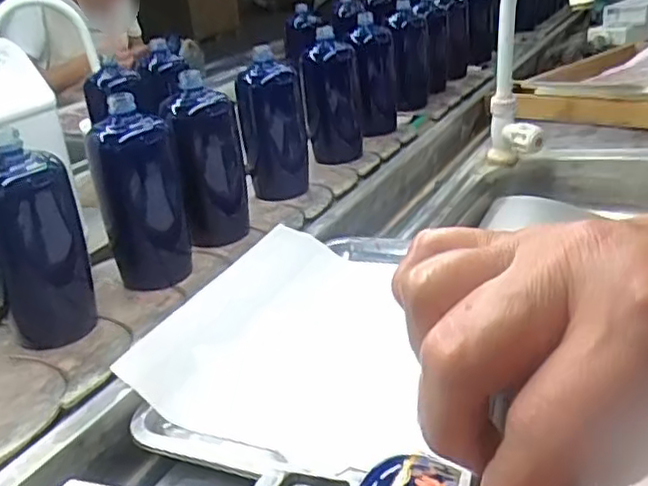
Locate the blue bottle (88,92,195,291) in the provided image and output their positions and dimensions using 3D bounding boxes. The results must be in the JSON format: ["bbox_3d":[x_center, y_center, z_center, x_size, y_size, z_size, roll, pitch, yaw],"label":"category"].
[{"bbox_3d":[-0.190,-0.052,0.706,0.082,0.175,0.069,-12,24,-11],"label":"blue bottle"}]

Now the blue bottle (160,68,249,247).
[{"bbox_3d":[-0.135,-0.090,0.776,0.081,0.173,0.072,-8,24,-2],"label":"blue bottle"}]

